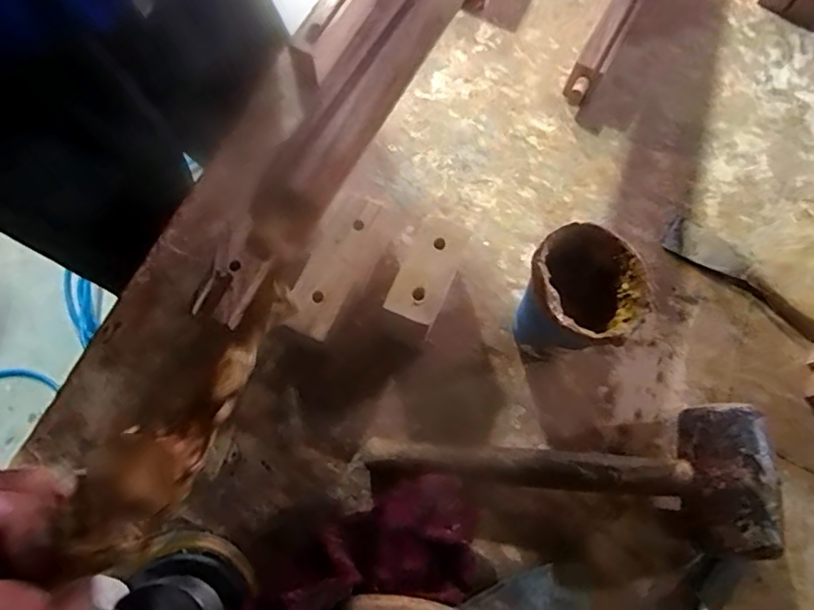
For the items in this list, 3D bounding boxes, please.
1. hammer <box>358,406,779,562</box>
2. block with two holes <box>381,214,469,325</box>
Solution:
[{"bbox_3d":[0.121,0.131,0.435,0.311,0.071,0.109,3,72,-1],"label":"hammer"},{"bbox_3d":[0.015,-0.029,0.440,0.044,0.008,0.086,25,73,6],"label":"block with two holes"}]

